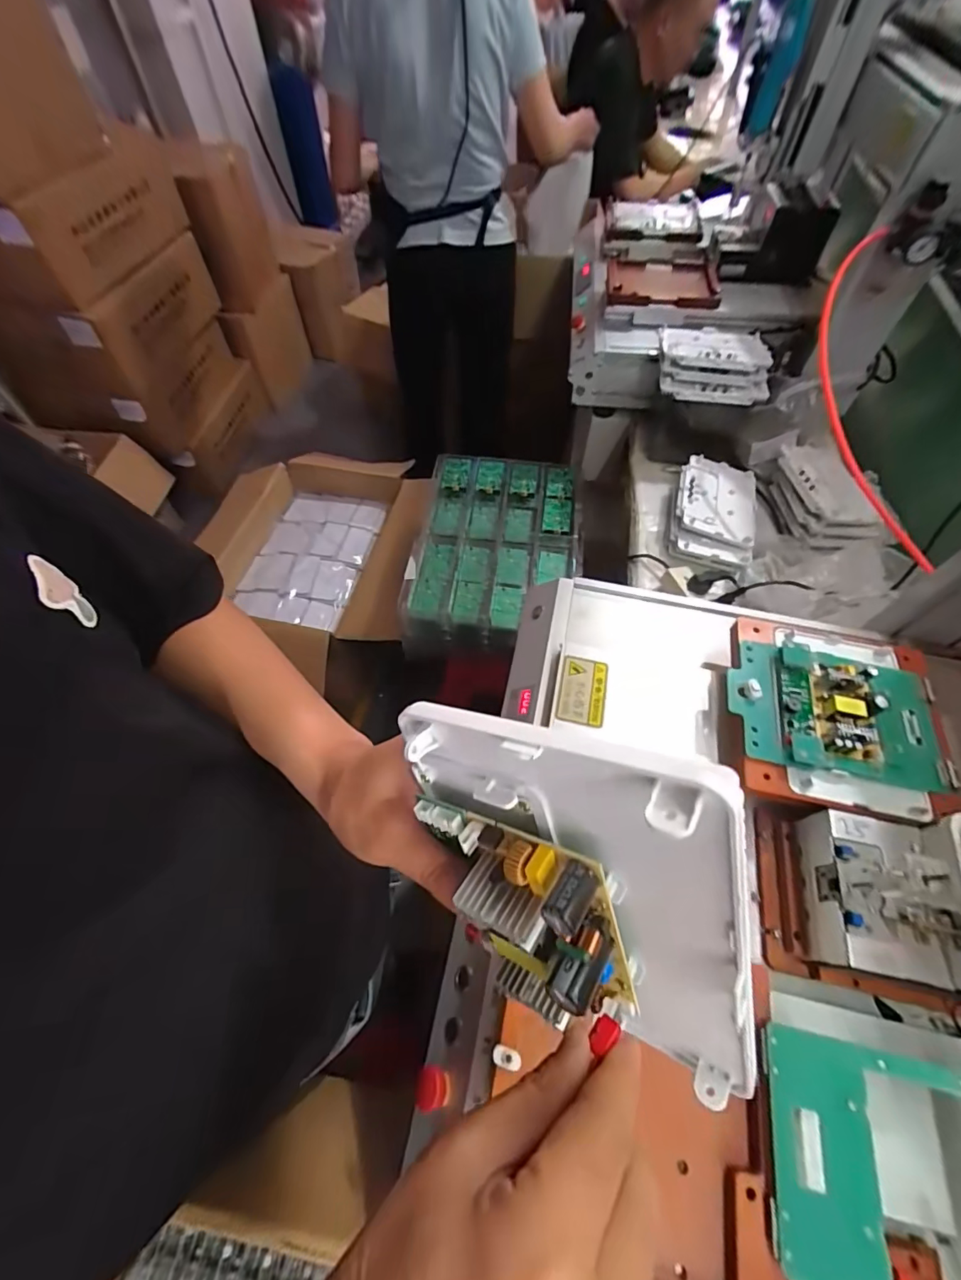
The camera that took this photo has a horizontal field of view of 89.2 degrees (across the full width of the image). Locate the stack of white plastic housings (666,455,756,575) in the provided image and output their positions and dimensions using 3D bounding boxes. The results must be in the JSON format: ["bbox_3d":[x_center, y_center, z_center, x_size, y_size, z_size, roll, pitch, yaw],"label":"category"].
[{"bbox_3d":[0.421,-0.238,0.891,0.140,0.057,0.236,12,62,7],"label":"stack of white plastic housings"}]

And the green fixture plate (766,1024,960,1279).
[{"bbox_3d":[0.293,0.343,0.296,0.200,0.013,0.132,2,58,23],"label":"green fixture plate"}]

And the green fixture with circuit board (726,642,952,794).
[{"bbox_3d":[0.356,0.069,0.488,0.195,0.026,0.131,11,61,6],"label":"green fixture with circuit board"}]

